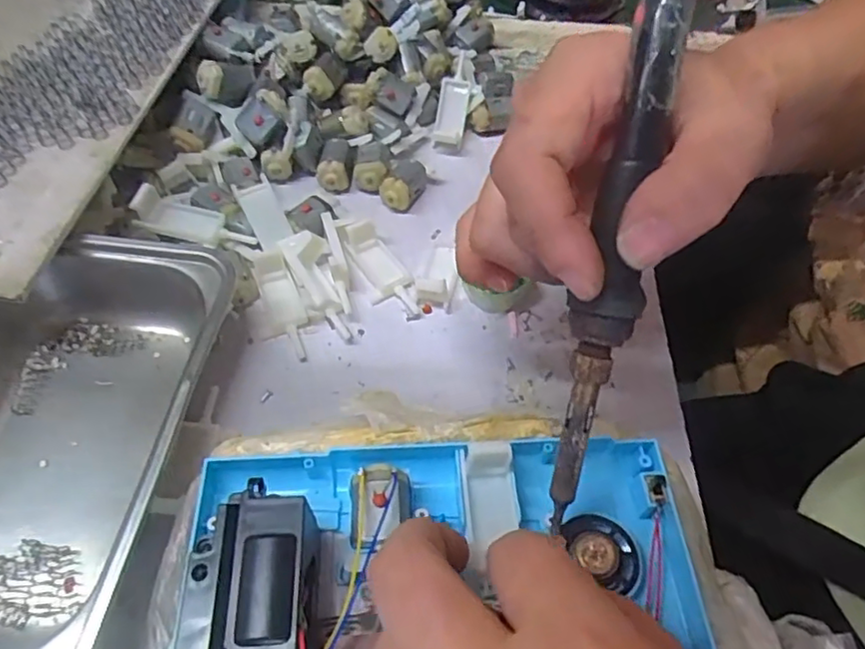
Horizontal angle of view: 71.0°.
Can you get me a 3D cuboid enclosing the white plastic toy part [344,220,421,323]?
[{"bbox_3d":[-0.025,-0.028,0.309,0.022,0.015,0.058,-21,60,-18],"label":"white plastic toy part"}]

